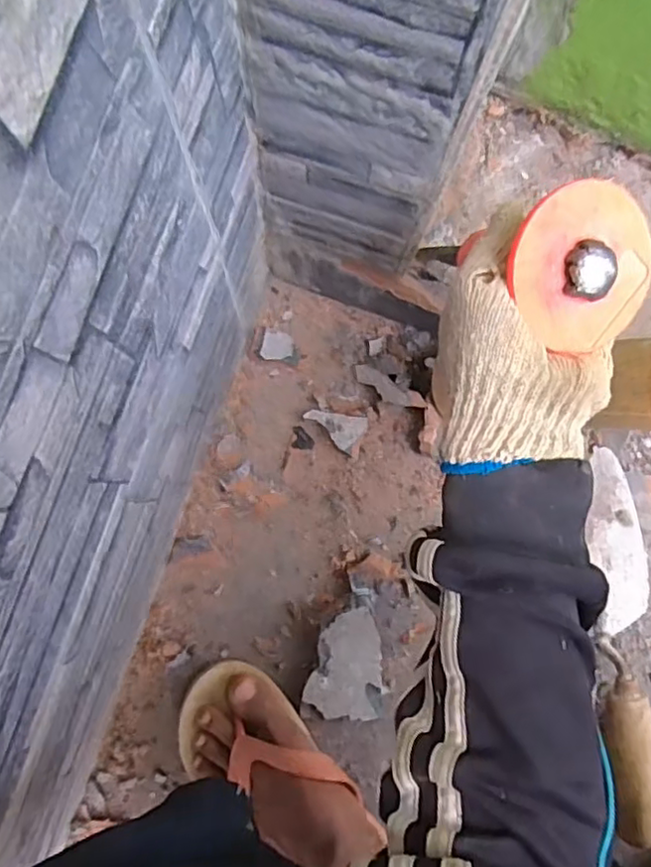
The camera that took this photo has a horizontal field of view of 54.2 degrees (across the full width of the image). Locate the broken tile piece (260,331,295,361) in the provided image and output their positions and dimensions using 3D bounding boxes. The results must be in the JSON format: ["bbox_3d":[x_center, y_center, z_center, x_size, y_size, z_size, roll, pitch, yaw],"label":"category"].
[{"bbox_3d":[-0.040,-0.072,0.529,0.026,0.017,0.023,4,85,-2],"label":"broken tile piece"}]

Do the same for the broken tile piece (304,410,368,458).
[{"bbox_3d":[0.008,0.000,0.526,0.052,0.011,0.031,8,85,-2],"label":"broken tile piece"}]

